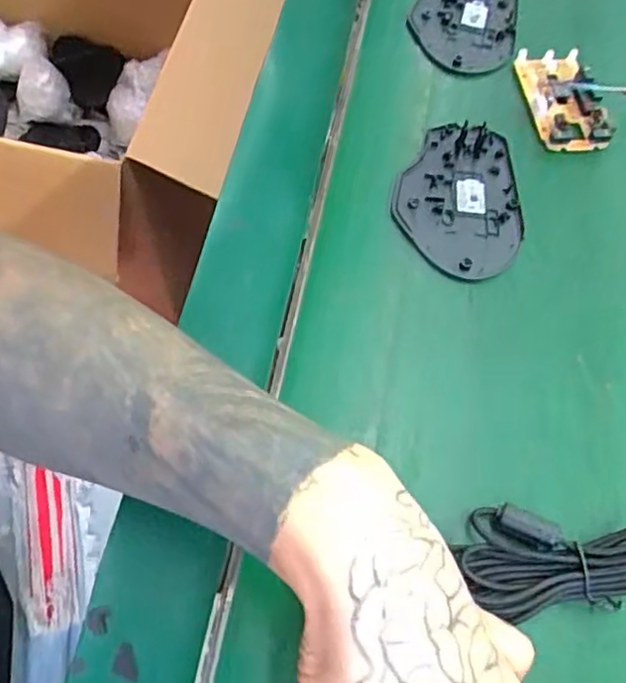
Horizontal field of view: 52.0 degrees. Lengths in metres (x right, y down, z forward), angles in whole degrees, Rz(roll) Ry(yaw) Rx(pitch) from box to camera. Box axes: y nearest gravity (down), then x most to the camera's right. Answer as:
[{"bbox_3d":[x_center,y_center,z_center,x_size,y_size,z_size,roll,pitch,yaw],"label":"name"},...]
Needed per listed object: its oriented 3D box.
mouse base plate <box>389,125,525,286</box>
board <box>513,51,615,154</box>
[{"bbox_3d":[0.087,-0.086,0.380,0.073,0.007,0.109,12,63,2],"label":"mouse base plate"},{"bbox_3d":[0.164,-0.162,0.420,0.046,0.014,0.081,-3,63,-6],"label":"board"}]

